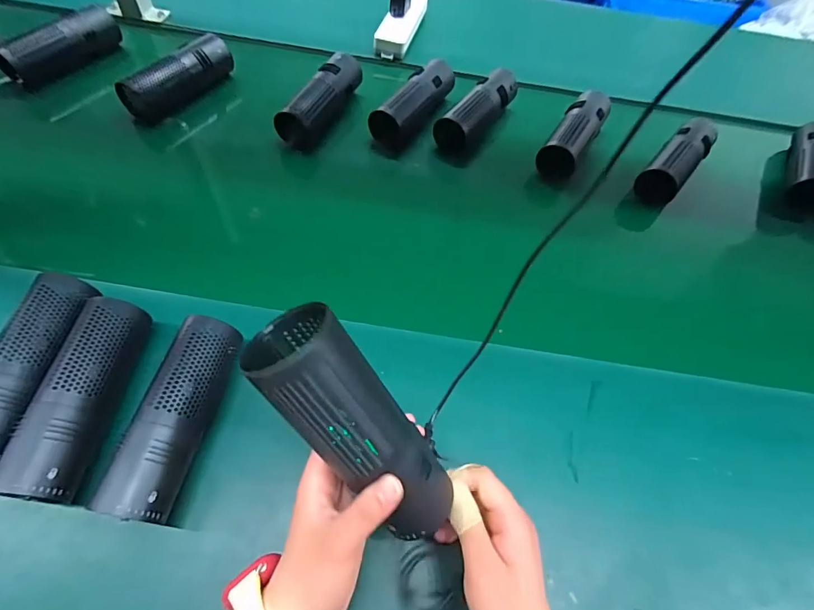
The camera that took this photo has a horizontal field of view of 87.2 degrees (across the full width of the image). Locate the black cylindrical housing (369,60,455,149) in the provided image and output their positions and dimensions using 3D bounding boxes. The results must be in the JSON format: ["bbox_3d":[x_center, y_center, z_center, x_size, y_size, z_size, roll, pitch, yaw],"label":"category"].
[{"bbox_3d":[0.012,-0.296,0.639,0.055,0.061,0.169,28,61,12],"label":"black cylindrical housing"}]

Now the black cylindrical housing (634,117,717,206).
[{"bbox_3d":[0.402,-0.215,0.624,0.060,0.047,0.180,38,64,17],"label":"black cylindrical housing"}]

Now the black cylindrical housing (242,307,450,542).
[{"bbox_3d":[-0.024,0.077,0.252,0.051,0.164,0.055,-27,26,15],"label":"black cylindrical housing"}]

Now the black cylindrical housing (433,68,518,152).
[{"bbox_3d":[0.107,-0.290,0.644,0.054,0.061,0.169,33,63,15],"label":"black cylindrical housing"}]

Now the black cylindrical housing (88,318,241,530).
[{"bbox_3d":[-0.185,0.088,0.353,0.044,0.056,0.160,11,59,2],"label":"black cylindrical housing"}]

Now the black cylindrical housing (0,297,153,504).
[{"bbox_3d":[-0.267,0.074,0.355,0.043,0.054,0.161,5,59,-1],"label":"black cylindrical housing"}]

